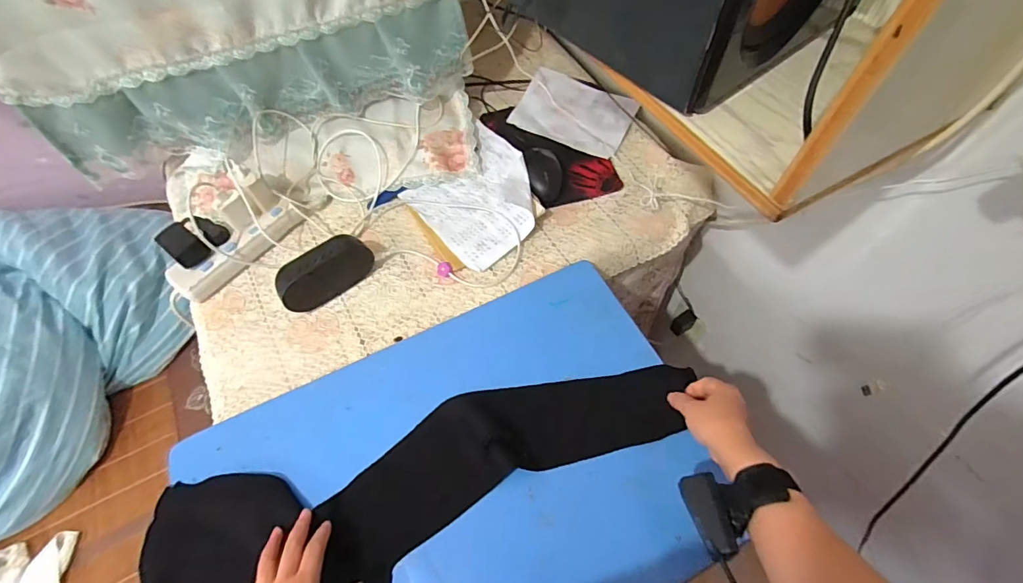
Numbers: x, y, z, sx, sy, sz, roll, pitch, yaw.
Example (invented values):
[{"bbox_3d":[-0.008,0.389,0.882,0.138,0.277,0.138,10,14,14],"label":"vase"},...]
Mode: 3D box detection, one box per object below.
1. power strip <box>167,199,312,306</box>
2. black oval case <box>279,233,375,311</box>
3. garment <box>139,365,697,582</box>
[{"bbox_3d":[-0.405,-0.066,0.697,0.042,0.048,0.207,38,67,21],"label":"power strip"},{"bbox_3d":[-0.270,-0.029,0.662,0.133,0.071,0.047,-37,66,-18],"label":"black oval case"},{"bbox_3d":[-0.083,0.235,0.515,0.626,0.029,0.221,-20,61,-8],"label":"garment"}]

